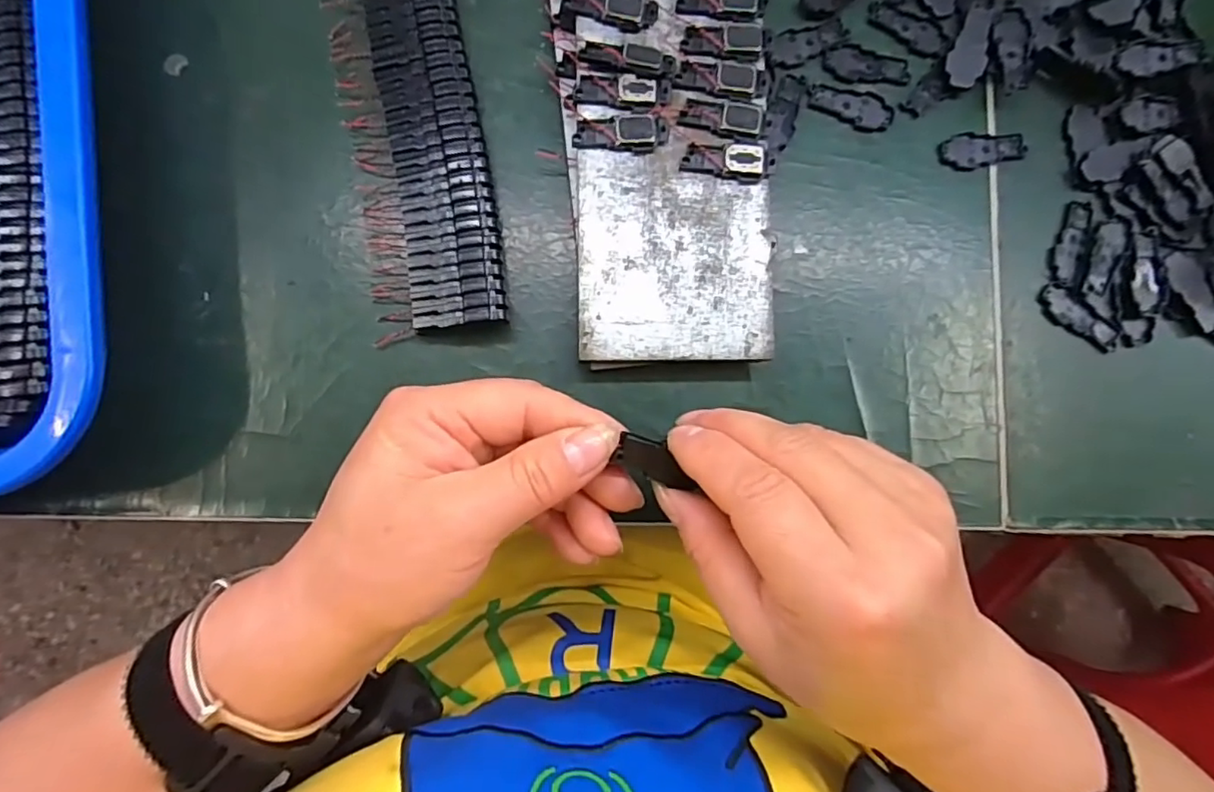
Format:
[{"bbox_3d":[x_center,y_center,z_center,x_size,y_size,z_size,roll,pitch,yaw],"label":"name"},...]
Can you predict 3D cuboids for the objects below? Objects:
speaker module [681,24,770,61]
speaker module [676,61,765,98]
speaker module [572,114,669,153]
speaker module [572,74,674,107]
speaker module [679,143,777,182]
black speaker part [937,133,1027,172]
[{"bbox_3d":[0.050,-0.149,0.256,0.035,0.004,0.014,0,90,1],"label":"speaker module"},{"bbox_3d":[0.048,-0.133,0.254,0.037,0.004,0.014,3,84,1],"label":"speaker module"},{"bbox_3d":[0.006,-0.109,0.250,0.038,0.005,0.014,1,86,-3],"label":"speaker module"},{"bbox_3d":[0.007,-0.127,0.252,0.039,0.004,0.012,2,86,-3],"label":"speaker module"},{"bbox_3d":[0.050,-0.097,0.252,0.038,0.004,0.015,3,95,4],"label":"speaker module"},{"bbox_3d":[0.171,-0.112,0.276,0.039,0.004,0.016,-3,86,-3],"label":"black speaker part"}]

